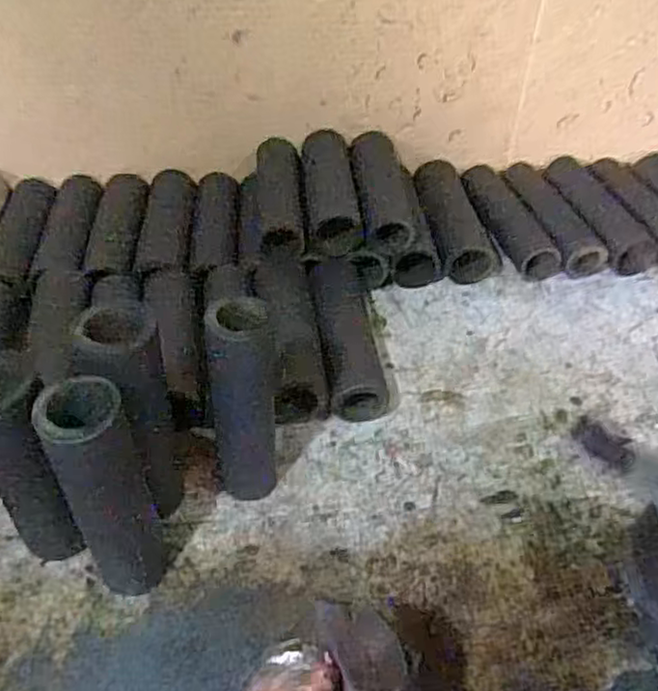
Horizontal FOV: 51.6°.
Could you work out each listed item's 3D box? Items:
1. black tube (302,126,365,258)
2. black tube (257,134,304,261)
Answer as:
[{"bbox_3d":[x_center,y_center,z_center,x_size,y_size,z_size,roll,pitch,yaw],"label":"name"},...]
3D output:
[{"bbox_3d":[0.002,-0.170,0.751,0.058,0.045,0.193,-3,42,-5],"label":"black tube"},{"bbox_3d":[-0.052,-0.164,0.746,0.052,0.043,0.180,-3,42,-5],"label":"black tube"}]

